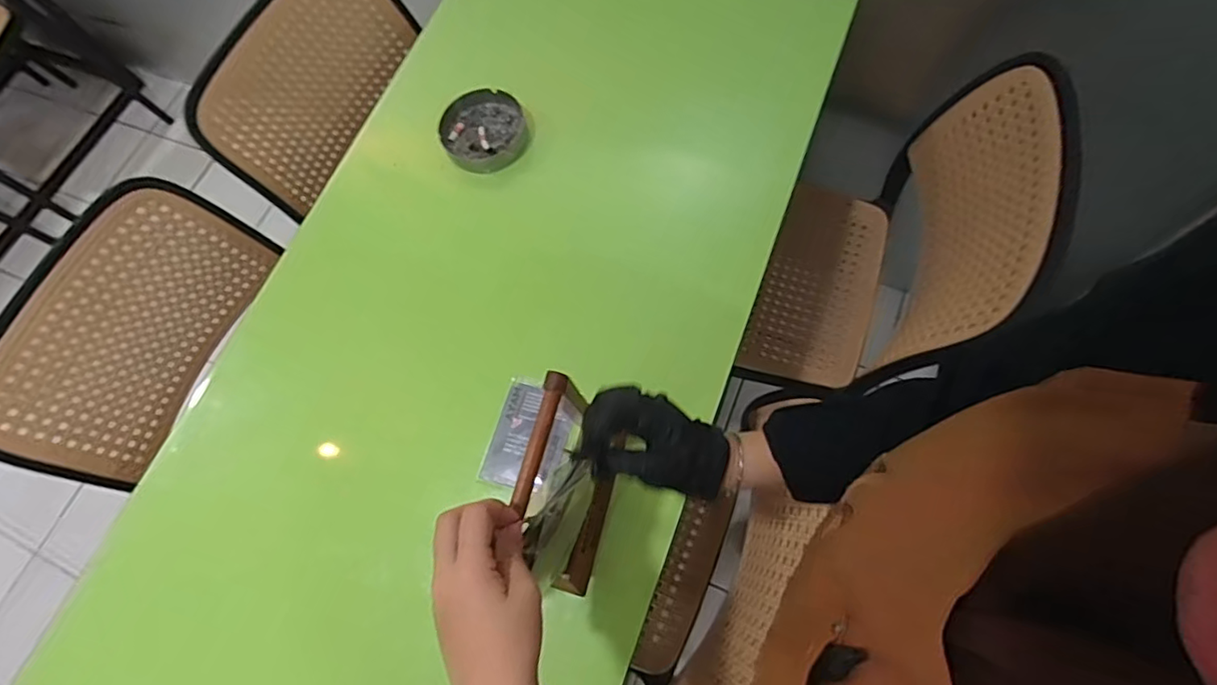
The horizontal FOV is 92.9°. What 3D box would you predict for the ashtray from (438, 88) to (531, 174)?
[{"bbox_3d":[-0.167,-0.285,0.781,0.115,0.040,0.107,-2,69,6],"label":"ashtray"}]

